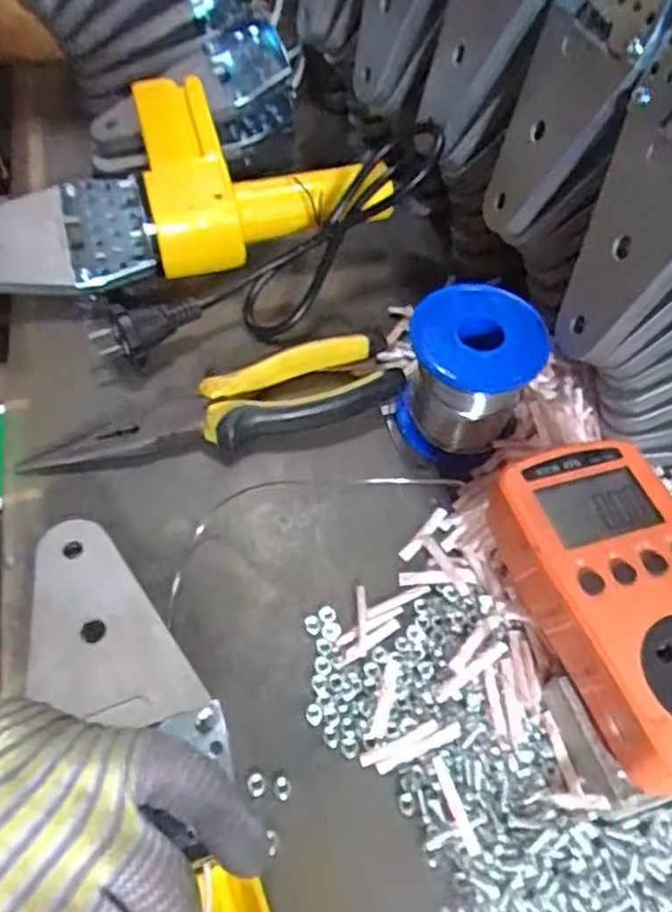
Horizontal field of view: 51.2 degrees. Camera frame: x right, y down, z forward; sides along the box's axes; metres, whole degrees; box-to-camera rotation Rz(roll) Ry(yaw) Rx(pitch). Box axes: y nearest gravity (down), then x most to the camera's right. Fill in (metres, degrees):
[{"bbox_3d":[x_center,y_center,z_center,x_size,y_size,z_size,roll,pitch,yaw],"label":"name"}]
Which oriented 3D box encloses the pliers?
[{"bbox_3d":[-0.053,-0.020,0.347,0.184,0.021,0.042,-19,58,-16],"label":"pliers"}]

